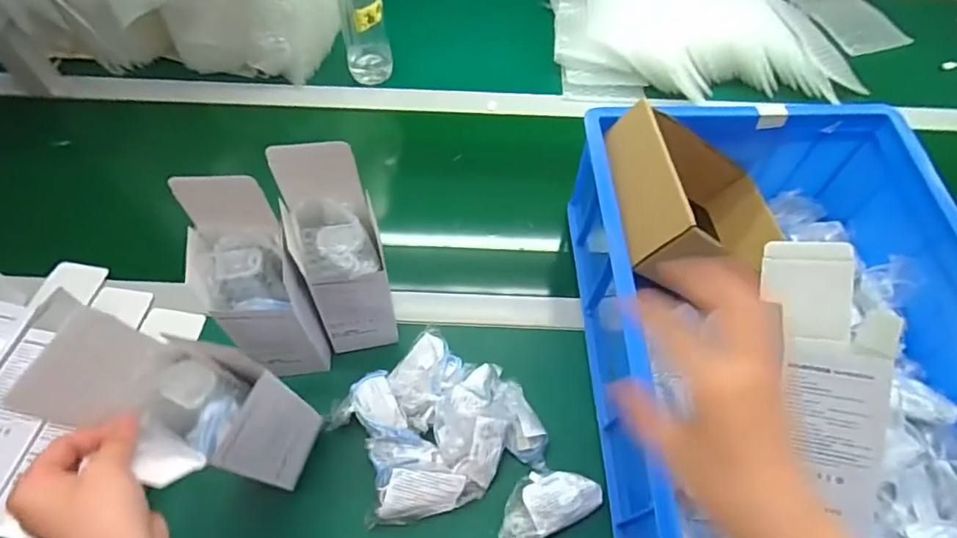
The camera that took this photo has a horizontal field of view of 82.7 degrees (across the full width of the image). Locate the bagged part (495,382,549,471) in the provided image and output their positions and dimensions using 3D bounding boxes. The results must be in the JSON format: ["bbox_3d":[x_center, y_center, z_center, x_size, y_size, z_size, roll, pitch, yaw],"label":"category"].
[{"bbox_3d":[0.044,0.159,0.555,0.041,0.025,0.090,-21,81,-12],"label":"bagged part"}]

